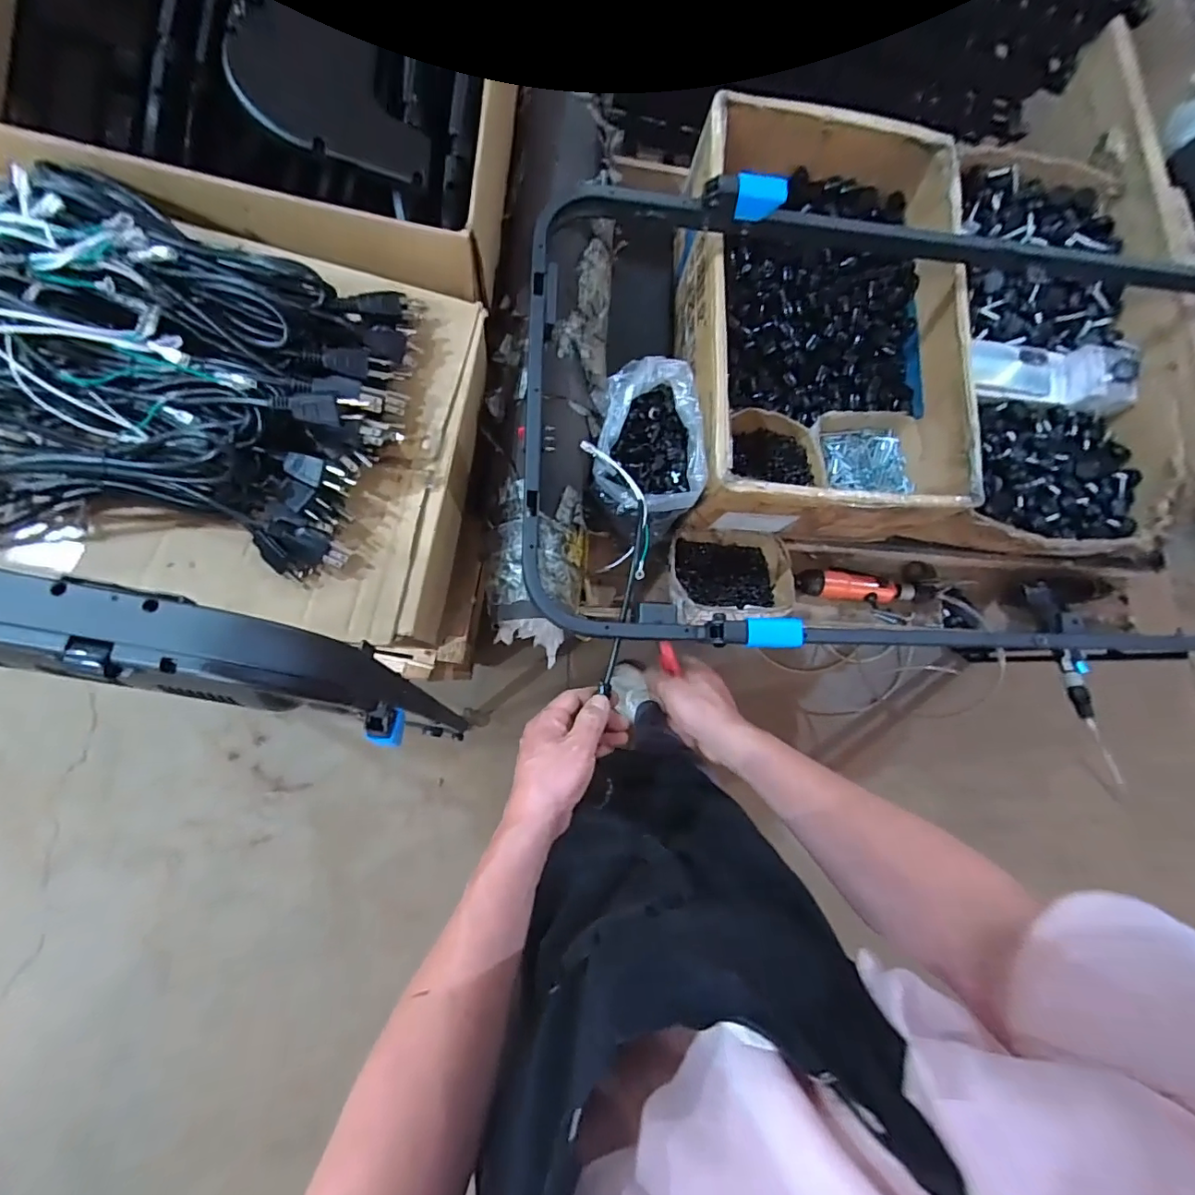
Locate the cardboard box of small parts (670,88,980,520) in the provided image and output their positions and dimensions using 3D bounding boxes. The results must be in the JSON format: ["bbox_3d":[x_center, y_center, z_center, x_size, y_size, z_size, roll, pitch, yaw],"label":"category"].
[{"bbox_3d":[0.301,-0.367,0.738,0.368,0.165,0.541,-1,84,-6],"label":"cardboard box of small parts"}]

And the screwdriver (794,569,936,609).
[{"bbox_3d":[0.425,-0.011,0.836,0.233,0.036,0.044,9,83,-5],"label":"screwdriver"}]

